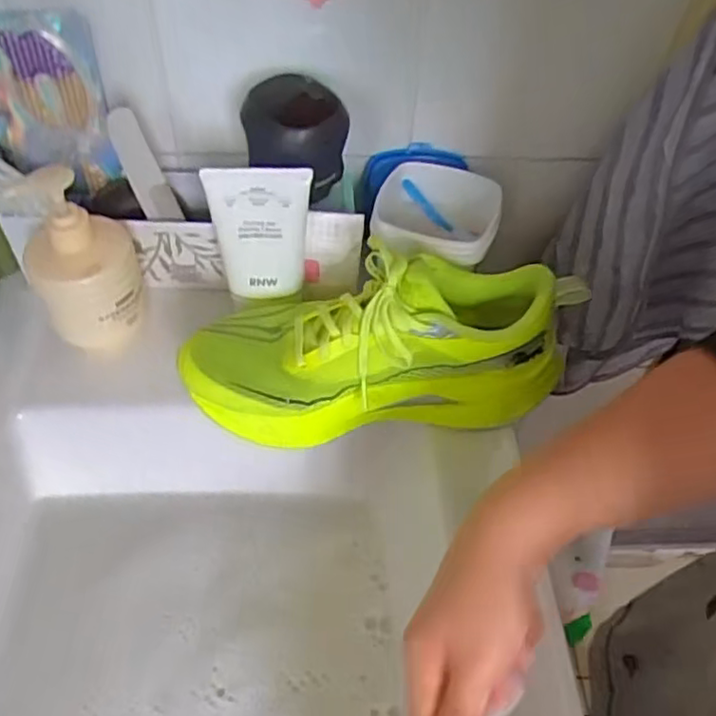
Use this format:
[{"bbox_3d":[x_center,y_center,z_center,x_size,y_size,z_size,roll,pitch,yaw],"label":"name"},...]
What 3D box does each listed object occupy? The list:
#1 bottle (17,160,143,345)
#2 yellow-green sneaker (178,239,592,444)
[{"bbox_3d":[-0.201,-0.075,0.485,0.072,0.130,0.058,-17,52,-17],"label":"bottle"},{"bbox_3d":[0.017,-0.014,0.478,0.264,0.107,0.089,-5,50,-8],"label":"yellow-green sneaker"}]

